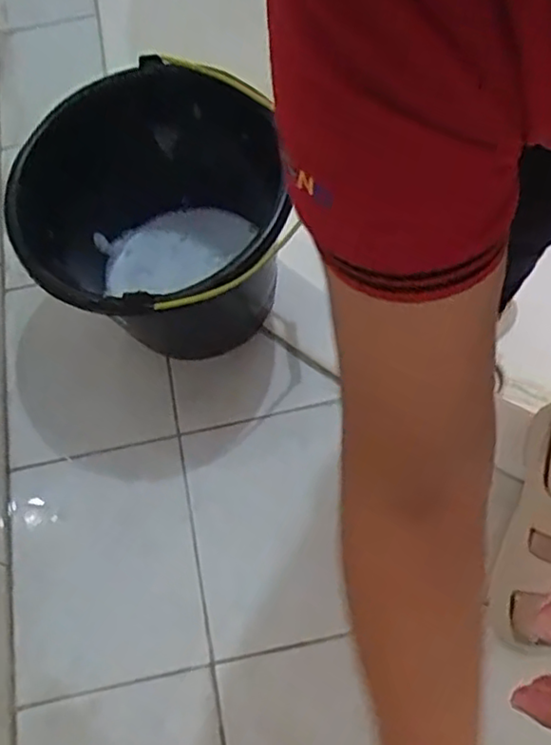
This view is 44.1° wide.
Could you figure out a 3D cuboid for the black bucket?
[{"bbox_3d":[-0.127,-0.140,0.763,0.268,0.247,0.287,-1,64,3],"label":"black bucket"}]

